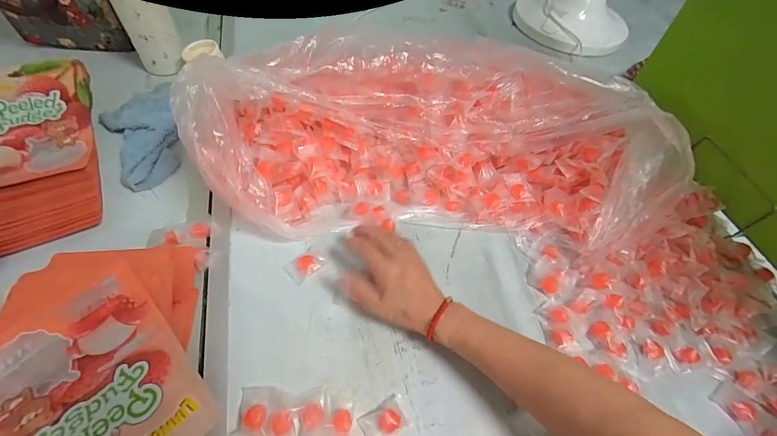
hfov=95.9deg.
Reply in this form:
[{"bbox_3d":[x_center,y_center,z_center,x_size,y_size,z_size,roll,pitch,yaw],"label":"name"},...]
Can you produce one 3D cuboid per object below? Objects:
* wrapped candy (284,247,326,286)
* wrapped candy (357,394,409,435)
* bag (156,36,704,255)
[{"bbox_3d":[-0.105,0.059,0.440,0.044,0.011,0.032,-37,65,-26],"label":"wrapped candy"},{"bbox_3d":[-0.004,0.204,0.351,0.043,0.012,0.031,-24,60,-20],"label":"wrapped candy"},{"bbox_3d":[0.069,-0.117,0.493,0.587,0.163,0.276,4,55,-3],"label":"bag"}]

